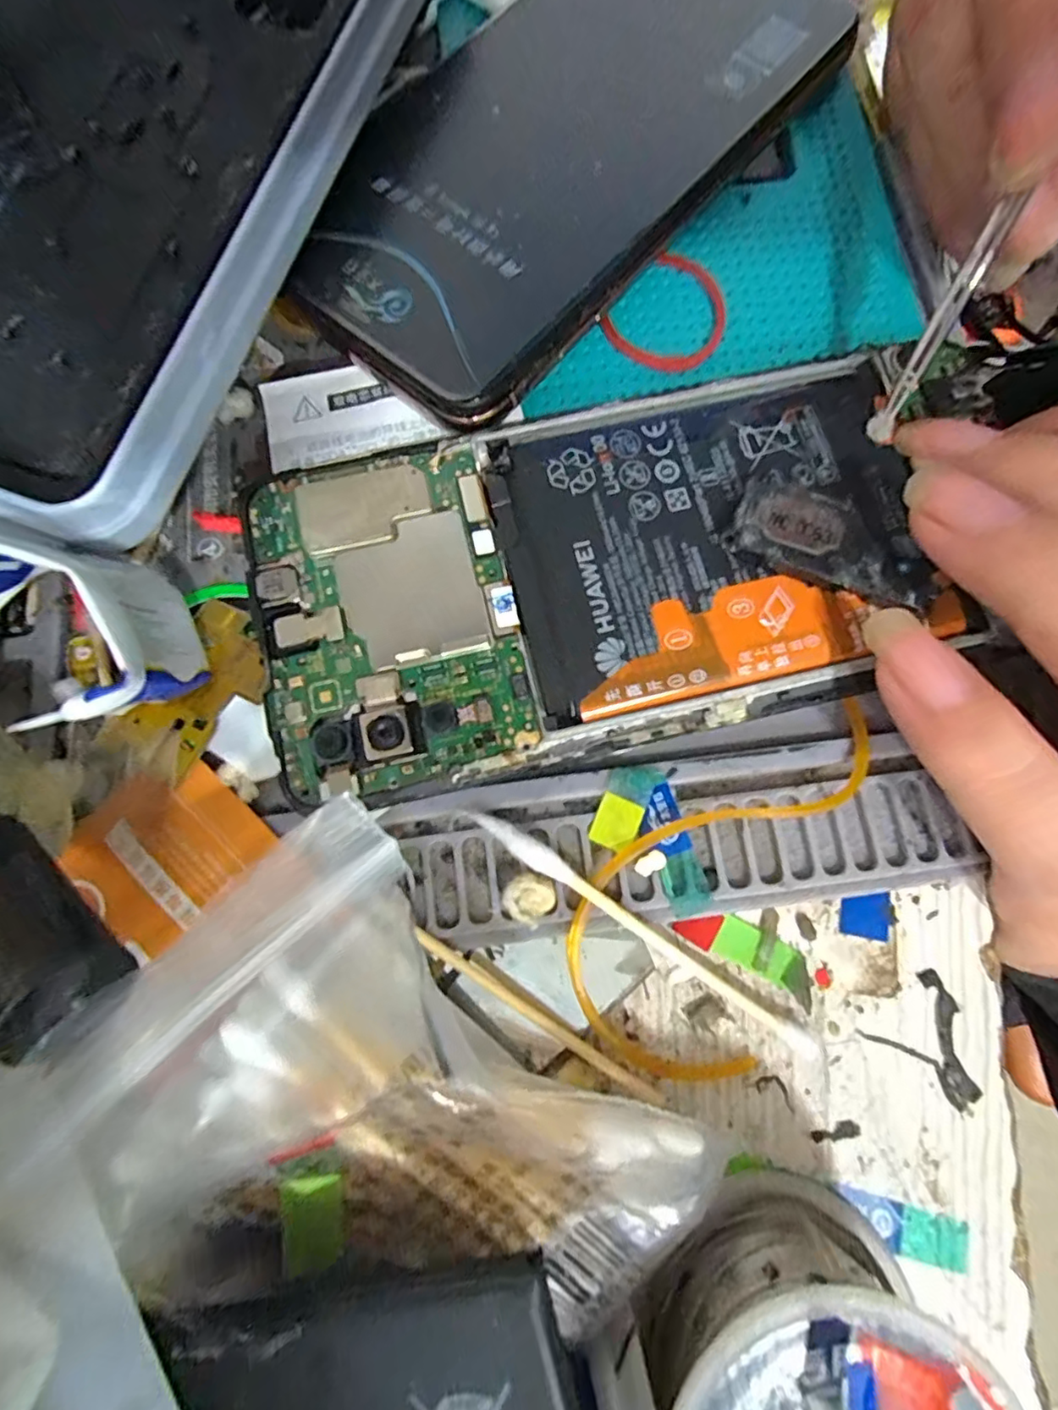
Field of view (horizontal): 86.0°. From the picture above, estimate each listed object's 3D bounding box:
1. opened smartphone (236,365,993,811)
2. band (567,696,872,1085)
[{"bbox_3d":[0.011,-0.029,0.114,0.133,0.007,0.068,-15,78,-3],"label":"opened smartphone"},{"bbox_3d":[0.037,0.032,0.111,0.043,0.007,0.084,21,79,5],"label":"band"}]

